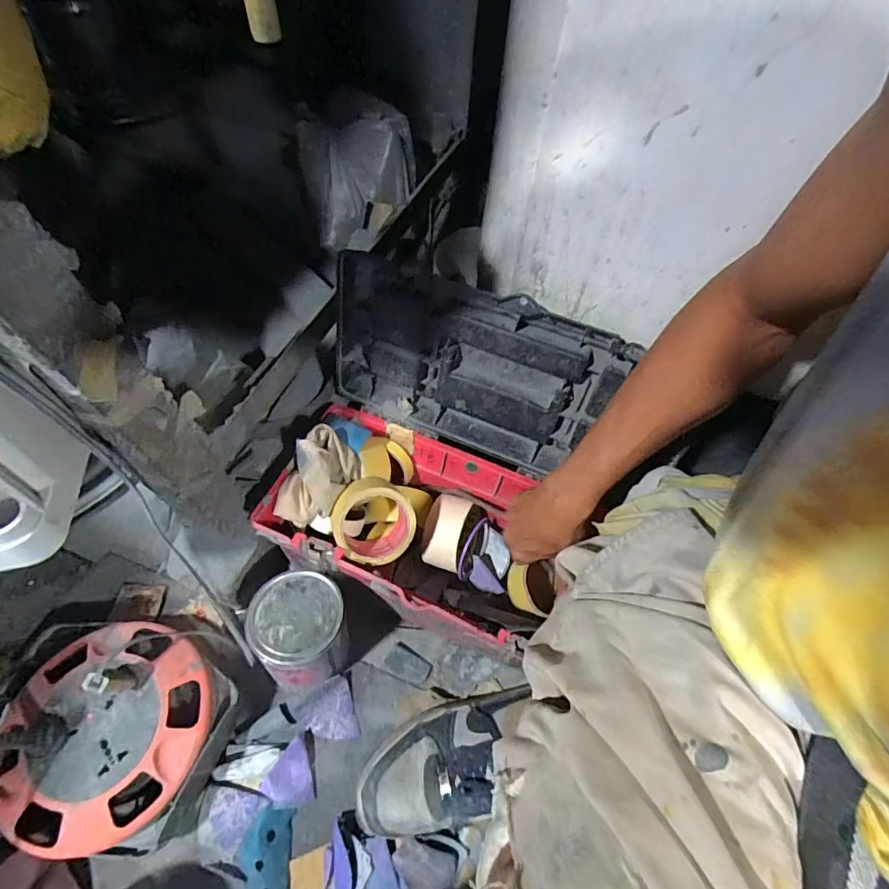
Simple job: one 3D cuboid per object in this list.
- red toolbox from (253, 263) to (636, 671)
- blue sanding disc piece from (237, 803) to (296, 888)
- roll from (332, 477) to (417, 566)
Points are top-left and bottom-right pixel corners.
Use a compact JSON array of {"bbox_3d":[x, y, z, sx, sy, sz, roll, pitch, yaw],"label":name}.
[{"bbox_3d":[-0.021,0.026,0.548,0.331,0.317,0.298,17,57,6],"label":"red toolbox"},{"bbox_3d":[-0.186,0.436,0.467,0.052,0.015,0.102,0,57,-5],"label":"blue sanding disc piece"},{"bbox_3d":[-0.088,0.092,0.560,0.097,0.061,0.097,-2,95,-19],"label":"roll"}]

